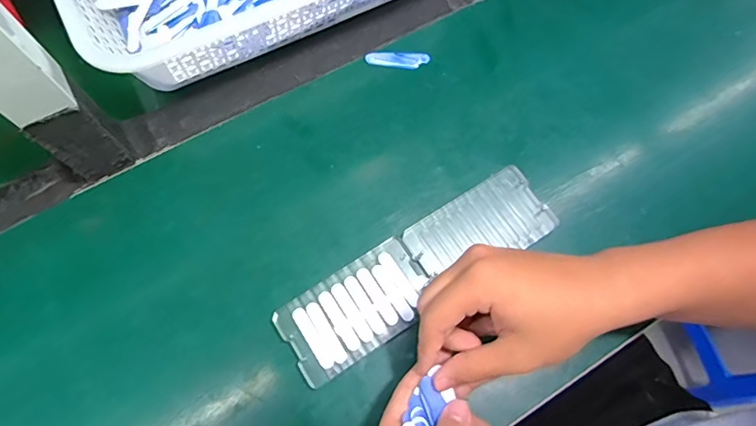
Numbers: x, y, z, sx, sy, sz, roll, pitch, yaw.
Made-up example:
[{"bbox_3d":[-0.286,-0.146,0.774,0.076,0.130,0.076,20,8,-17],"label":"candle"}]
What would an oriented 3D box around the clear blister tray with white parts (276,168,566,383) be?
[{"bbox_3d":[0.036,0.045,0.395,0.243,0.011,0.067,-31,74,-12],"label":"clear blister tray with white parts"}]

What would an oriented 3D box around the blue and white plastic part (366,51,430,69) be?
[{"bbox_3d":[0.020,-0.151,0.467,0.062,0.004,0.018,3,70,0],"label":"blue and white plastic part"}]

